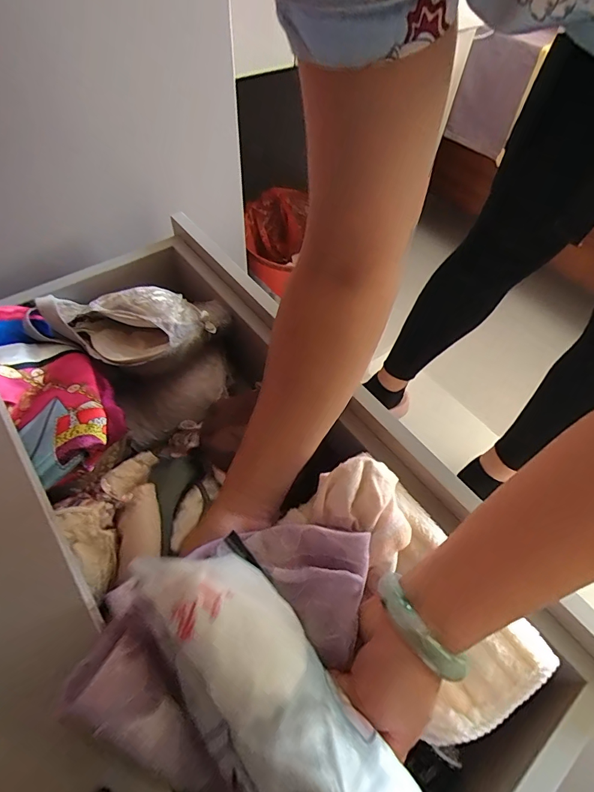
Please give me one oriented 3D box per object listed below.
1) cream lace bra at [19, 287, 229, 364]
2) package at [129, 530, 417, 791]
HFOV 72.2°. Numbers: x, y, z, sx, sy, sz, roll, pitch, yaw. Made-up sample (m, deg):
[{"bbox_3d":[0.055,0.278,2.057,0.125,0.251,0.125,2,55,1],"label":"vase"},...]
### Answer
[{"bbox_3d":[-0.189,-0.091,0.479,0.211,0.058,0.139,-2,56,-5],"label":"cream lace bra"},{"bbox_3d":[-0.004,0.187,0.231,0.072,0.088,0.235,-32,62,-22],"label":"package"}]

